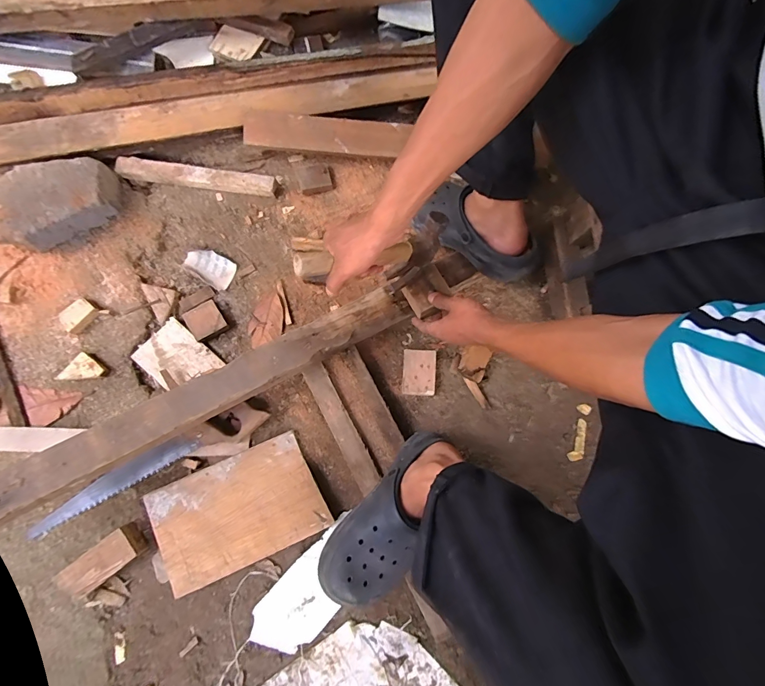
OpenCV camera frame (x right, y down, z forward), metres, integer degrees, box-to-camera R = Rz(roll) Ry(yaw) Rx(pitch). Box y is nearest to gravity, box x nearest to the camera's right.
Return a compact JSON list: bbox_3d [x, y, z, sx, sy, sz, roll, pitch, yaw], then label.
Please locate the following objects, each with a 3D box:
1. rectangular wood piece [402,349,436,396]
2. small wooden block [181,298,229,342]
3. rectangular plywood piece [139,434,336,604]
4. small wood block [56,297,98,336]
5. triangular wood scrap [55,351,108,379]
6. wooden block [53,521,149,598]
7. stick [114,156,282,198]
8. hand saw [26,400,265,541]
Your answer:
[{"bbox_3d":[0.065,0.051,0.684,0.056,0.020,0.080,4,79,-1],"label":"rectangular wood piece"},{"bbox_3d":[-0.322,-0.042,0.697,0.058,0.020,0.062,-37,82,-8],"label":"small wooden block"},{"bbox_3d":[-0.241,0.280,0.643,0.264,0.015,0.171,-23,81,-6],"label":"rectangular plywood piece"},{"bbox_3d":[-0.545,-0.049,0.688,0.042,0.024,0.059,38,81,5],"label":"small wood block"},{"bbox_3d":[-0.531,0.039,0.673,0.079,0.019,0.045,-3,79,-2],"label":"triangular wood scrap"},{"bbox_3d":[-0.440,0.344,0.606,0.121,0.039,0.054,-35,82,-7],"label":"wooden block"},{"bbox_3d":[-0.353,-0.318,0.735,0.307,0.029,0.037,6,79,0],"label":"stick"},{"bbox_3d":[-0.386,0.208,0.638,0.407,0.028,0.072,-24,81,-6],"label":"hand saw"}]

